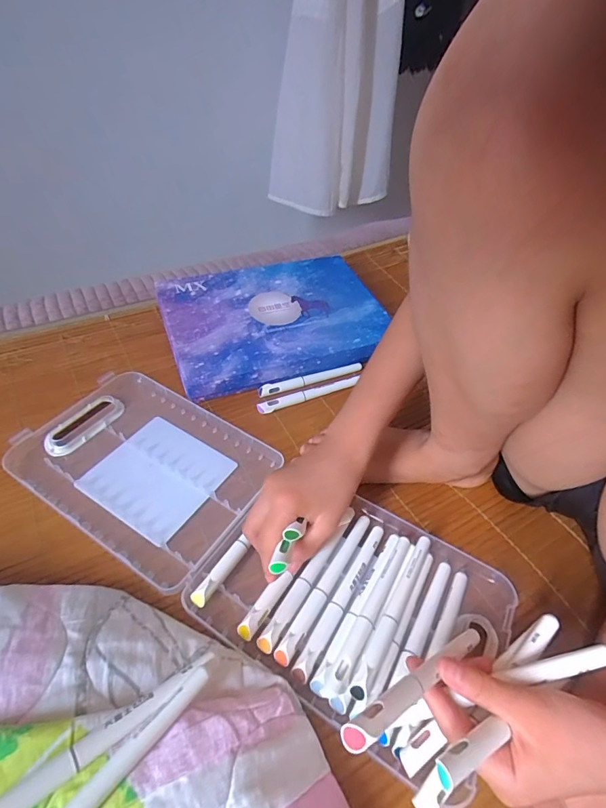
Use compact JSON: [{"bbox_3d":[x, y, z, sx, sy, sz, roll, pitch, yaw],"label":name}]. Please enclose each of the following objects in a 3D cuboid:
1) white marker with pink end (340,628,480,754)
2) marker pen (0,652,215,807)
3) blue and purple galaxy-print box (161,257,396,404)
[{"bbox_3d":[0.066,0.155,0.230,0.133,0.017,0.011,5,40,-46],"label":"white marker with pink end"},{"bbox_3d":[-0.101,0.167,0.202,0.126,0.008,0.011,-17,51,-41],"label":"marker pen"},{"bbox_3d":[-0.033,-0.108,0.511,0.263,0.037,0.186,-15,53,-16],"label":"blue and purple galaxy-print box"}]

